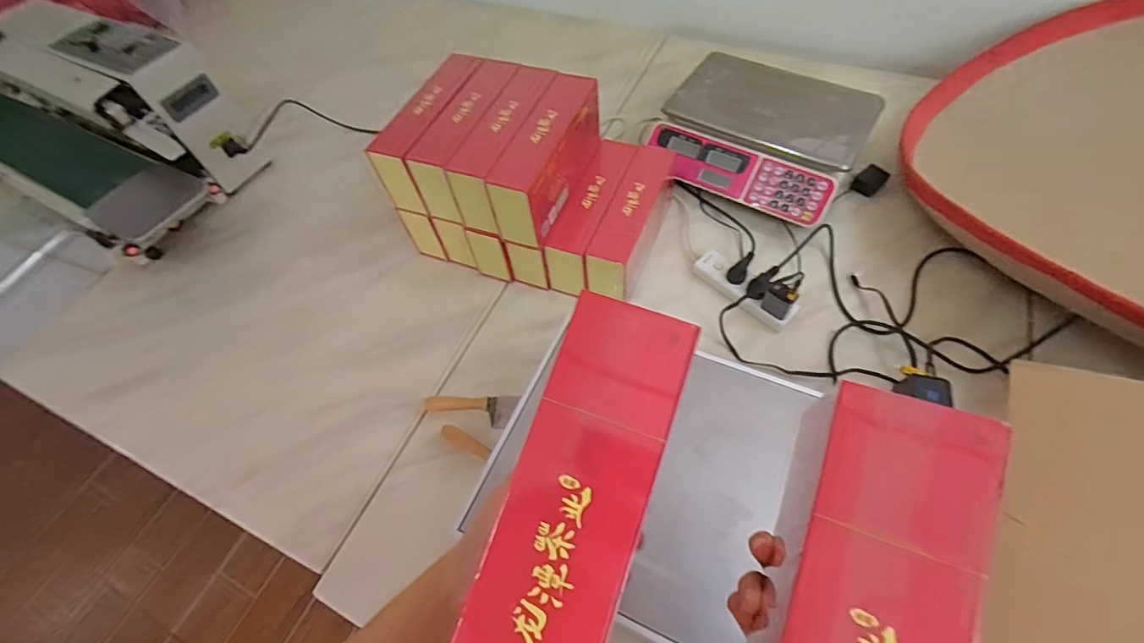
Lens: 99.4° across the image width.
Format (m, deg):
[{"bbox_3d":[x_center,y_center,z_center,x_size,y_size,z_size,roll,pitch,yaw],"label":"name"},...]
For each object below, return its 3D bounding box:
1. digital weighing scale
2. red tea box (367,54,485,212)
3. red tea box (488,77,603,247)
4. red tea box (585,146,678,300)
[{"bbox_3d":[0.351,-0.361,0.913,0.342,0.083,0.342,30,65,21],"label":"digital weighing scale"},{"bbox_3d":[-0.224,-0.321,0.817,0.069,0.116,0.263,17,61,15],"label":"red tea box"},{"bbox_3d":[-0.035,-0.251,0.747,0.073,0.119,0.253,19,62,16],"label":"red tea box"},{"bbox_3d":[0.100,-0.158,0.819,0.072,0.114,0.281,18,62,15],"label":"red tea box"}]

